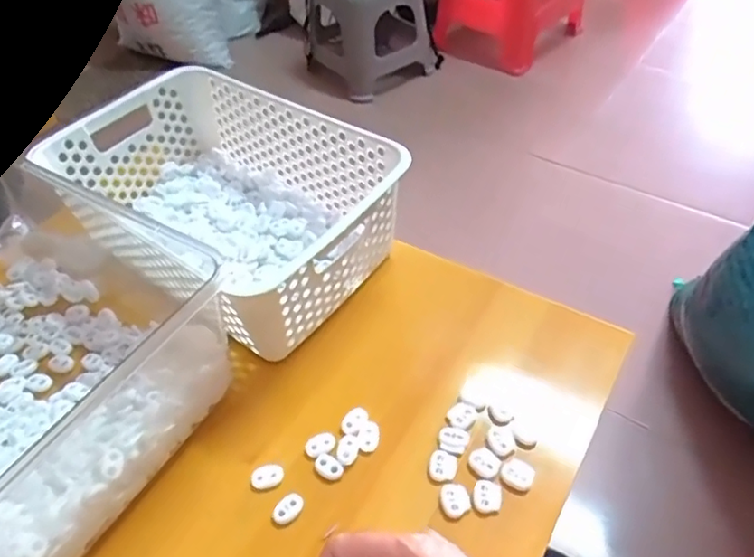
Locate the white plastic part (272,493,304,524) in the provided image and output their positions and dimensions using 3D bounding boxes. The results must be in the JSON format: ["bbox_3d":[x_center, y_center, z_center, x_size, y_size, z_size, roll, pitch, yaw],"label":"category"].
[{"bbox_3d":[-0.063,0.164,0.415,0.023,0.005,0.015,-31,53,-22],"label":"white plastic part"}]

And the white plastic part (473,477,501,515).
[{"bbox_3d":[0.079,0.154,0.413,0.019,0.007,0.024,8,49,12],"label":"white plastic part"}]

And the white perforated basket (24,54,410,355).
[{"bbox_3d":[-0.141,-0.080,0.561,0.303,0.103,0.194,28,56,27],"label":"white perforated basket"}]

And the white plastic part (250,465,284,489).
[{"bbox_3d":[-0.082,0.147,0.433,0.024,0.005,0.015,-18,49,-11],"label":"white plastic part"}]

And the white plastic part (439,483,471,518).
[{"bbox_3d":[0.055,0.157,0.412,0.020,0.004,0.022,-14,48,-8],"label":"white plastic part"}]

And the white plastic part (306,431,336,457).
[{"bbox_3d":[-0.043,0.128,0.447,0.024,0.006,0.016,-21,50,-14],"label":"white plastic part"}]

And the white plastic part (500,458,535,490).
[{"bbox_3d":[0.101,0.141,0.419,0.023,0.008,0.018,23,54,23],"label":"white plastic part"}]

